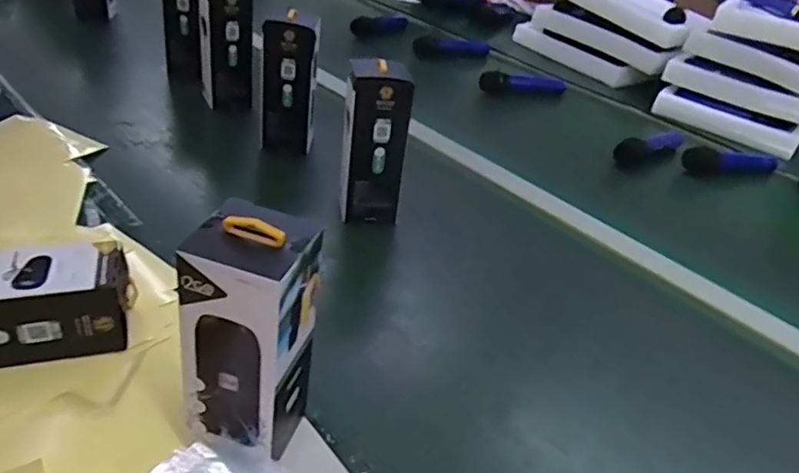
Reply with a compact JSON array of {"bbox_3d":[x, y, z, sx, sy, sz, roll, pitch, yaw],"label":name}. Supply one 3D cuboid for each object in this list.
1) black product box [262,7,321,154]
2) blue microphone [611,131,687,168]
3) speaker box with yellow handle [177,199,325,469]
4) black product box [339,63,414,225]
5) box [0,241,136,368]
[{"bbox_3d":[-0.172,-0.234,0.936,0.082,0.201,0.059,3,34,-6],"label":"black product box"},{"bbox_3d":[0.479,-0.176,1.161,0.203,0.050,0.052,-23,45,-37],"label":"blue microphone"},{"bbox_3d":[-0.114,0.068,0.457,0.087,0.191,0.077,15,35,10],"label":"speaker box with yellow handle"},{"bbox_3d":[-0.037,-0.124,0.809,0.087,0.206,0.070,3,34,-6],"label":"black product box"},{"bbox_3d":[-0.342,0.059,0.524,0.207,0.070,0.084,-6,36,-19],"label":"box"}]

